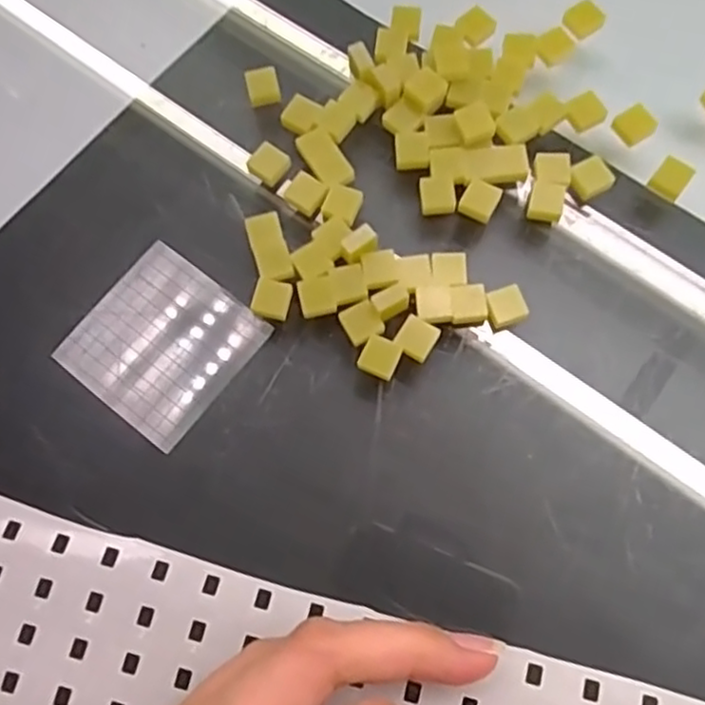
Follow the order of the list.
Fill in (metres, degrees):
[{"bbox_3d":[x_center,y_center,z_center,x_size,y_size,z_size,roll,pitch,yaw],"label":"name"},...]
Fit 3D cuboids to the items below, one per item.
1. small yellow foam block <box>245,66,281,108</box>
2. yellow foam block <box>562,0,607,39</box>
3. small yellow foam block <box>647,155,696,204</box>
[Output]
[{"bbox_3d":[-0.030,-0.089,0.233,0.011,0.006,0.012,-13,72,-2],"label":"small yellow foam block"},{"bbox_3d":[0.078,-0.112,0.235,0.012,0.005,0.011,-30,74,-7],"label":"yellow foam block"},{"bbox_3d":[0.099,-0.054,0.216,0.010,0.005,0.011,36,77,12],"label":"small yellow foam block"}]

